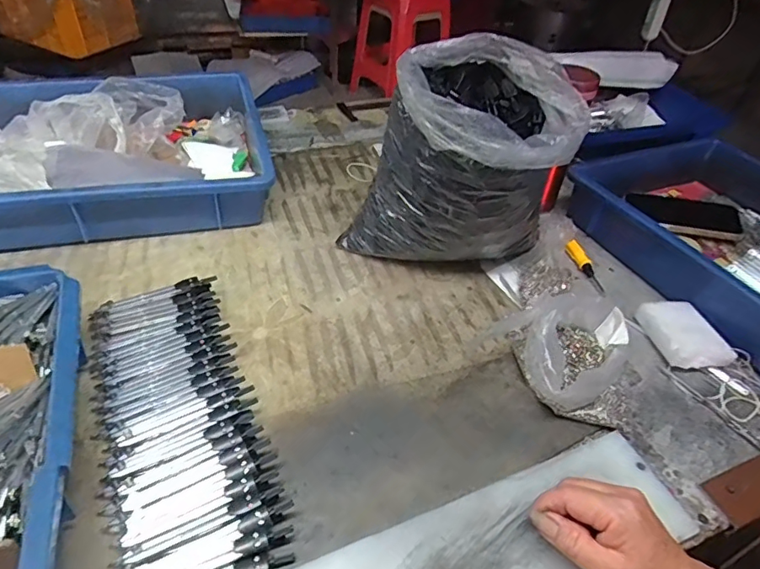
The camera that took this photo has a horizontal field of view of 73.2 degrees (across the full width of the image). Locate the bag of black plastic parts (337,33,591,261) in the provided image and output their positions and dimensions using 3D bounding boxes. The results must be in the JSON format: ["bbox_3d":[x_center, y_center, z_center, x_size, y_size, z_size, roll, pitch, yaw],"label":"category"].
[{"bbox_3d":[0.090,-0.123,0.568,0.203,0.237,0.157,27,46,21],"label":"bag of black plastic parts"}]

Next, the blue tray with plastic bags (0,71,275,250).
[{"bbox_3d":[-0.374,-0.171,0.656,0.431,0.124,0.290,-9,45,-16],"label":"blue tray with plastic bags"}]

